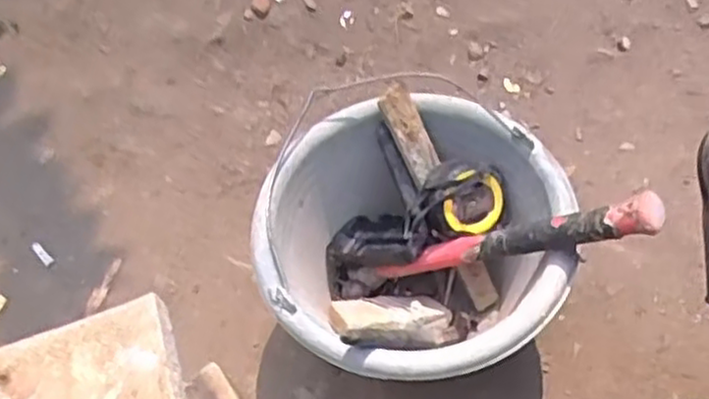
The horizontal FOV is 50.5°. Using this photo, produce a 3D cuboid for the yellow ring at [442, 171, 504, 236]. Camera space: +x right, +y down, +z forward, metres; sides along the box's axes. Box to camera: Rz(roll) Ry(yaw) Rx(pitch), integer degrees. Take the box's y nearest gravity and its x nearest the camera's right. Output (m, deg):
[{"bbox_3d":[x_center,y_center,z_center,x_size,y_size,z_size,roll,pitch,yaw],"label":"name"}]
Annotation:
[{"bbox_3d":[0.105,0.002,0.652,0.056,0.010,0.053,-4,104,-15],"label":"yellow ring"}]

